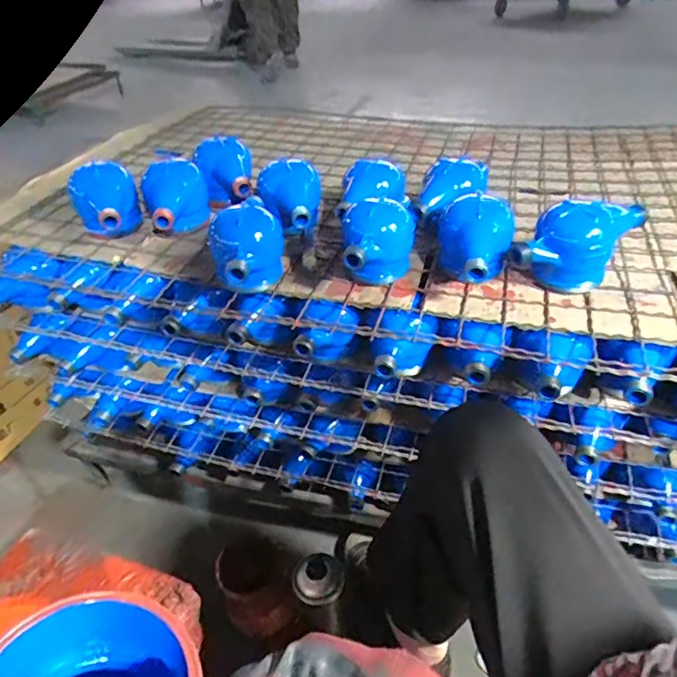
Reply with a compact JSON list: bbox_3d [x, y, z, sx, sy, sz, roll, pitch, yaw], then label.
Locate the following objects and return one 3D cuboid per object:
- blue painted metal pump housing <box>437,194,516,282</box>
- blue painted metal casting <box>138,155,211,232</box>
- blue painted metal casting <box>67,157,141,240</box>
[{"bbox_3d":[0.156,-0.103,0.601,0.085,0.089,0.119,7,40,12],"label":"blue painted metal pump housing"},{"bbox_3d":[-0.209,-0.177,0.682,0.083,0.088,0.093,-16,41,-15],"label":"blue painted metal casting"},{"bbox_3d":[-0.302,-0.172,0.678,0.081,0.084,0.105,-19,42,-19],"label":"blue painted metal casting"}]

